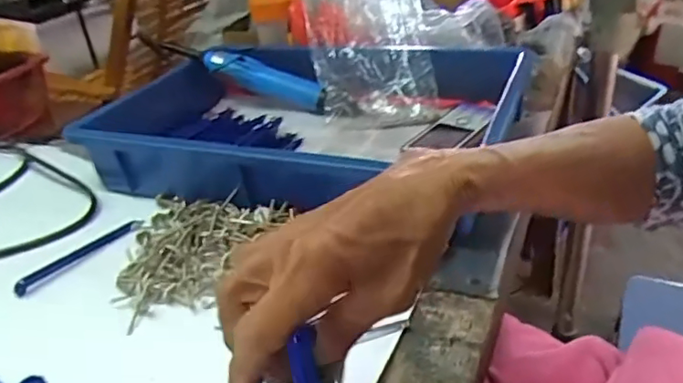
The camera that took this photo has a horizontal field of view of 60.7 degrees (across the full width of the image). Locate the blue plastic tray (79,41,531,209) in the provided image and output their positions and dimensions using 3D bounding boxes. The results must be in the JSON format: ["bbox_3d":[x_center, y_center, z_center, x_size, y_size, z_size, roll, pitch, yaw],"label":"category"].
[{"bbox_3d":[-0.046,-0.083,0.646,0.450,0.078,0.299,10,35,26],"label":"blue plastic tray"}]

